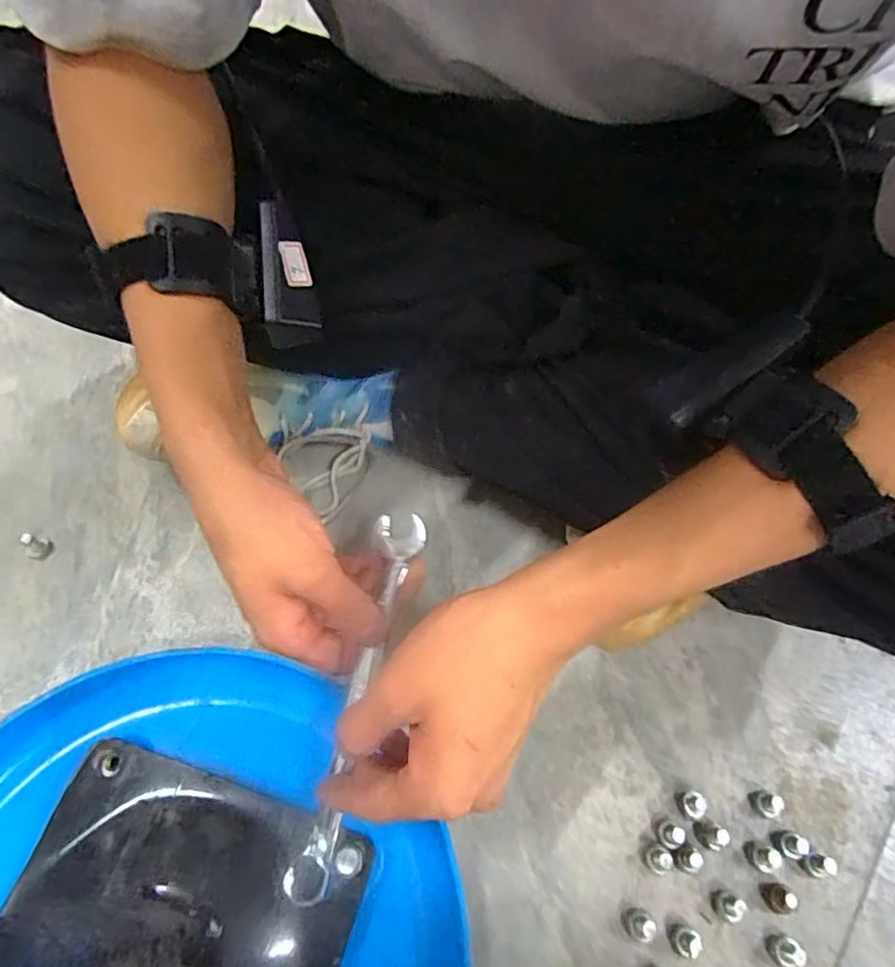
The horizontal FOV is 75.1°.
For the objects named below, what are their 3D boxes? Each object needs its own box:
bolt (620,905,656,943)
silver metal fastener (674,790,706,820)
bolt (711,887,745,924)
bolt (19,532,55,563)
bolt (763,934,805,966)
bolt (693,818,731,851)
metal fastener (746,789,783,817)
[{"bbox_3d":[0.100,0.230,0.305,0.013,0.017,0.014,29,62,12],"label":"bolt"},{"bbox_3d":[0.140,0.184,0.334,0.012,0.019,0.014,-1,60,-5],"label":"silver metal fastener"},{"bbox_3d":[0.151,0.227,0.314,0.015,0.010,0.014,20,60,7],"label":"bolt"},{"bbox_3d":[-0.276,0.042,0.389,0.020,0.010,0.015,30,62,13],"label":"bolt"},{"bbox_3d":[0.175,0.244,0.304,0.014,0.014,0.014,15,60,4],"label":"bolt"},{"bbox_3d":[0.147,0.196,0.327,0.015,0.019,0.012,29,62,12],"label":"bolt"},{"bbox_3d":[0.185,0.185,0.336,0.013,0.018,0.014,2,60,-3],"label":"metal fastener"}]

